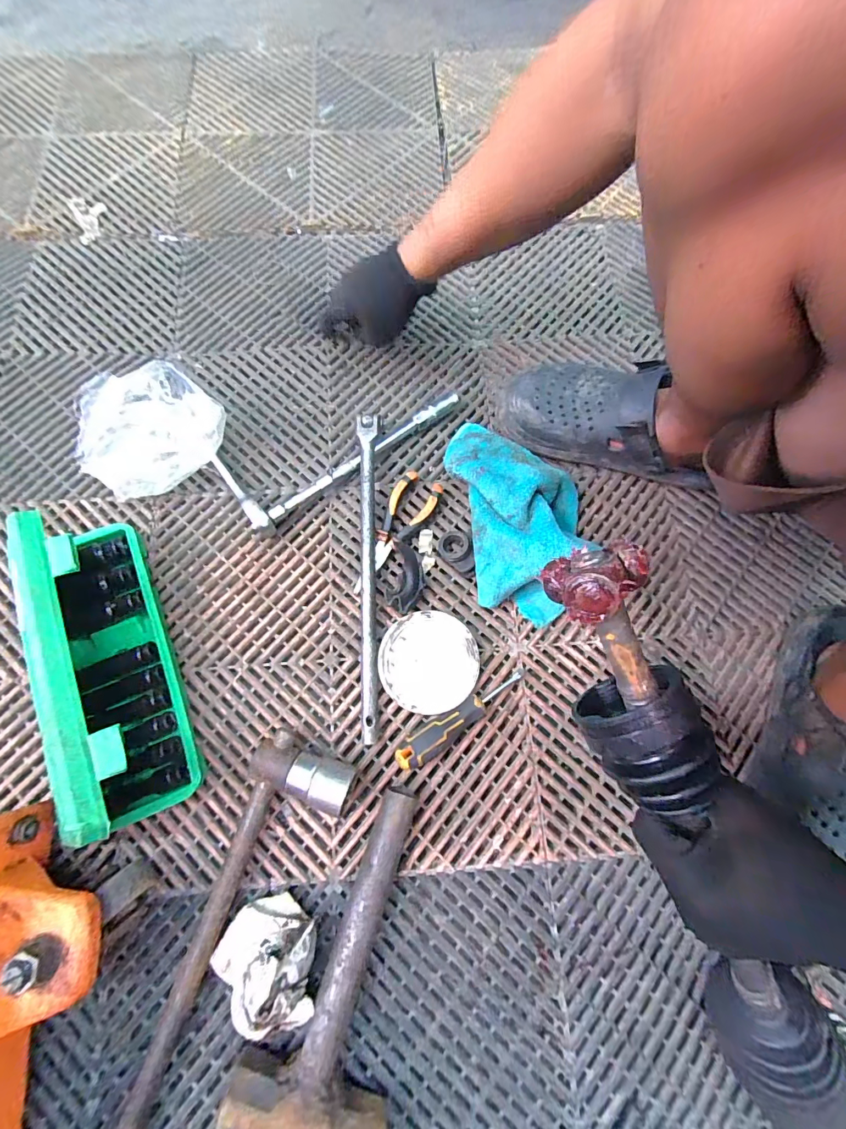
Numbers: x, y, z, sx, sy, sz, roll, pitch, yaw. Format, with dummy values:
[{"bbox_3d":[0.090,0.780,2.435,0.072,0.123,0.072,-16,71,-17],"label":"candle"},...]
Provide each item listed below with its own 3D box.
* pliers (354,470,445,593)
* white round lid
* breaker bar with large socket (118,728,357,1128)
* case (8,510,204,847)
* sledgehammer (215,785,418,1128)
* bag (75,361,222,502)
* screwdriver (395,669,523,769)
[{"bbox_3d":[-0.034,-0.034,0.472,0.050,0.023,0.148,29,75,6],"label":"pliers"},{"bbox_3d":[0.006,0.102,0.439,0.100,0.017,0.099,1,74,-2],"label":"white round lid"},{"bbox_3d":[-0.188,0.373,0.344,0.091,0.042,0.443,22,75,4],"label":"breaker bar with large socket"},{"bbox_3d":[-0.299,0.091,0.387,0.082,0.106,0.279,-22,76,-8],"label":"case"},{"bbox_3d":[-0.050,0.336,0.355,0.127,0.049,0.258,23,75,4],"label":"sledgehammer"},{"bbox_3d":[-0.306,-0.144,0.462,0.139,0.079,0.142,37,76,8],"label":"bag"},{"bbox_3d":[0.037,0.149,0.415,0.145,0.027,0.025,-33,78,-16],"label":"screwdriver"}]

